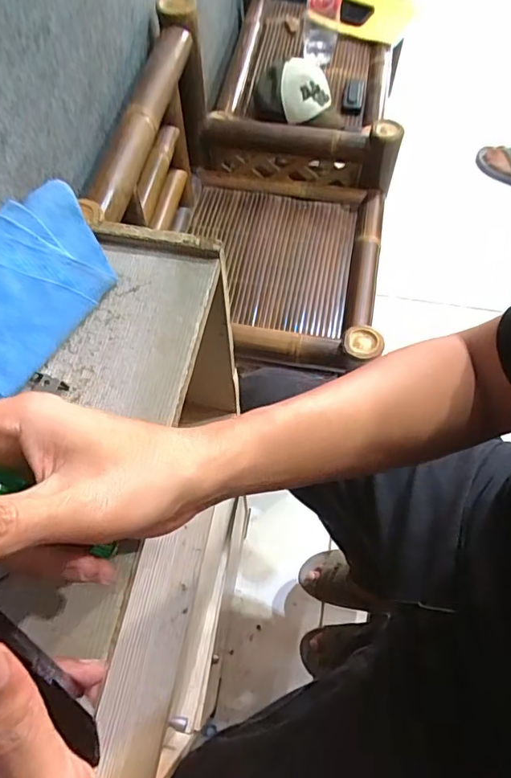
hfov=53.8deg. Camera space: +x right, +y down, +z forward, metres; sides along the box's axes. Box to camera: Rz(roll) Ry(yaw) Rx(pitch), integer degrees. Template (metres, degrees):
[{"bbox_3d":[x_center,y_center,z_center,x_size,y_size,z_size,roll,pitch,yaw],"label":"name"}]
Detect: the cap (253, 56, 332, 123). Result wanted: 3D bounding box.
[{"bbox_3d":[0.091,-0.753,1.254,0.185,0.165,0.112,-1,64,1],"label":"cap"}]

